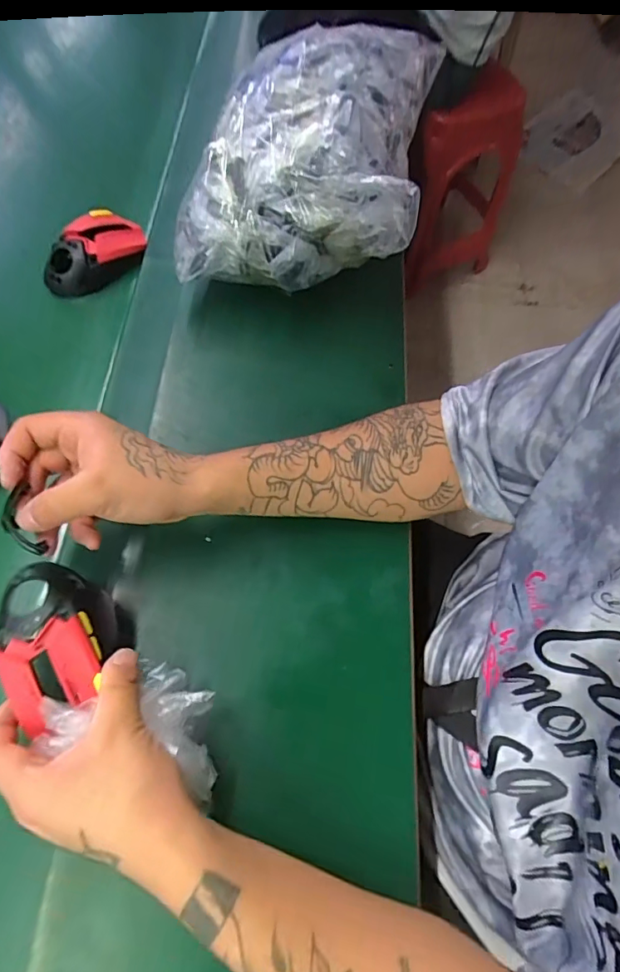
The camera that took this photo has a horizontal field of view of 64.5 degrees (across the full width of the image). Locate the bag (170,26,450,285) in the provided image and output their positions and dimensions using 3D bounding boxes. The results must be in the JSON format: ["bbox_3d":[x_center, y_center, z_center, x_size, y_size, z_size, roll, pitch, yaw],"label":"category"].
[{"bbox_3d":[-0.009,-0.294,0.486,0.219,0.162,0.180,5,65,-1],"label":"bag"}]

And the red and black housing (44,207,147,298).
[{"bbox_3d":[-0.234,-0.255,0.529,0.110,0.043,0.070,-24,69,-14],"label":"red and black housing"}]

